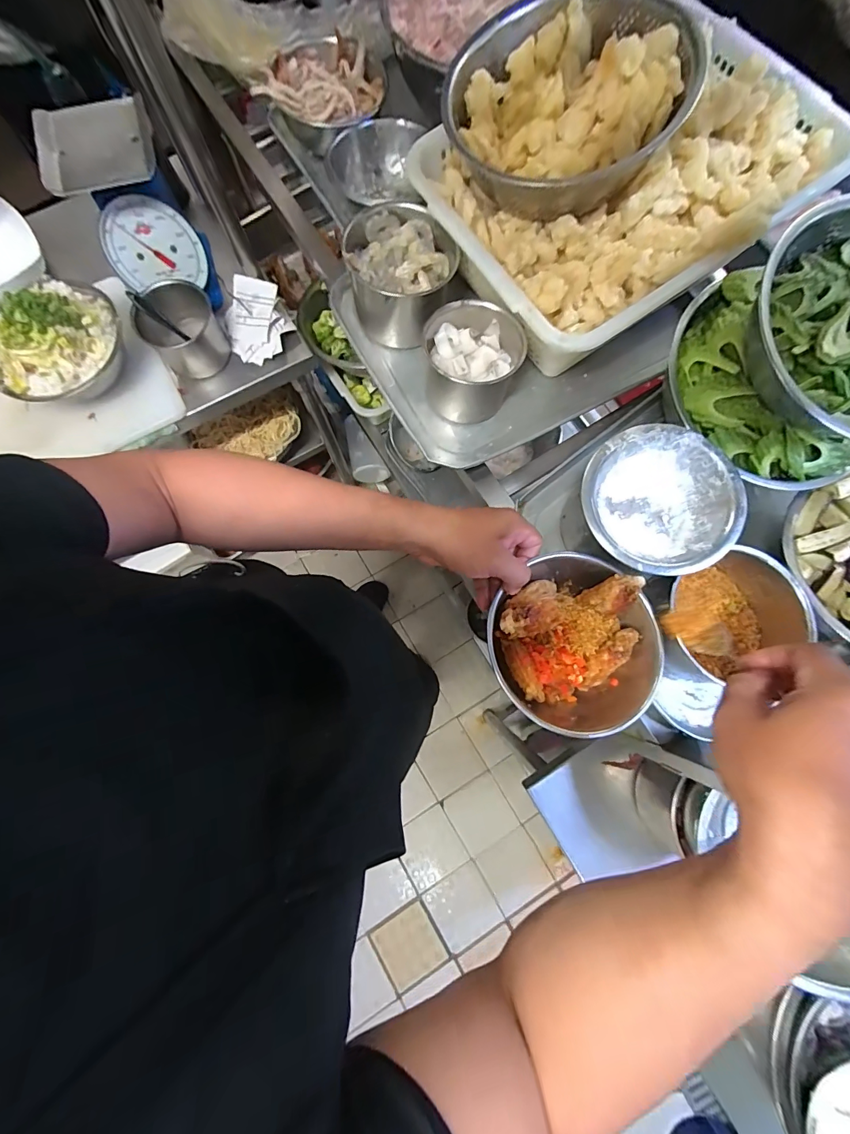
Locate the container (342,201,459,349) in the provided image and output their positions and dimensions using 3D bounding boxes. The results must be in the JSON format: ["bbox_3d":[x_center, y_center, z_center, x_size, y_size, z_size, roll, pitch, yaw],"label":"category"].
[{"bbox_3d":[-0.029,-0.381,0.534,0.135,0.087,0.149,-10,78,-2],"label":"container"}]

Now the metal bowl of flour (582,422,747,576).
[{"bbox_3d":[0.238,-0.066,0.416,0.146,0.046,0.148,0,78,1],"label":"metal bowl of flour"}]

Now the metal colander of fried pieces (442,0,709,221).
[{"bbox_3d":[0.156,-0.502,0.436,0.228,0.098,0.247,0,78,1],"label":"metal colander of fried pieces"}]

